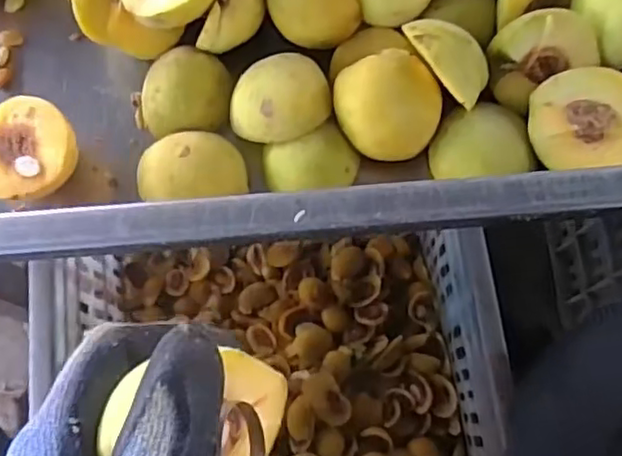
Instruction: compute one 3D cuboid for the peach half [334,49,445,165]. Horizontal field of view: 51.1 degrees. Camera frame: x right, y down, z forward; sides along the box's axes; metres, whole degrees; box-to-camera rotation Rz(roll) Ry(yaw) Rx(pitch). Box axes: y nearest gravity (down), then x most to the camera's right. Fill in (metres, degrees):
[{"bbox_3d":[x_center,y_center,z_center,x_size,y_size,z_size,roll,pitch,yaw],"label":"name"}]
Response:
[{"bbox_3d":[0.042,-0.067,0.359,0.055,0.021,0.057,-4,103,18],"label":"peach half"}]

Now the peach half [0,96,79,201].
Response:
[{"bbox_3d":[-0.162,-0.040,0.375,0.057,0.036,0.055,-1,73,3],"label":"peach half"}]

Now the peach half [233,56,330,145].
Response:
[{"bbox_3d":[-0.018,-0.073,0.367,0.055,0.024,0.048,-8,72,1],"label":"peach half"}]

